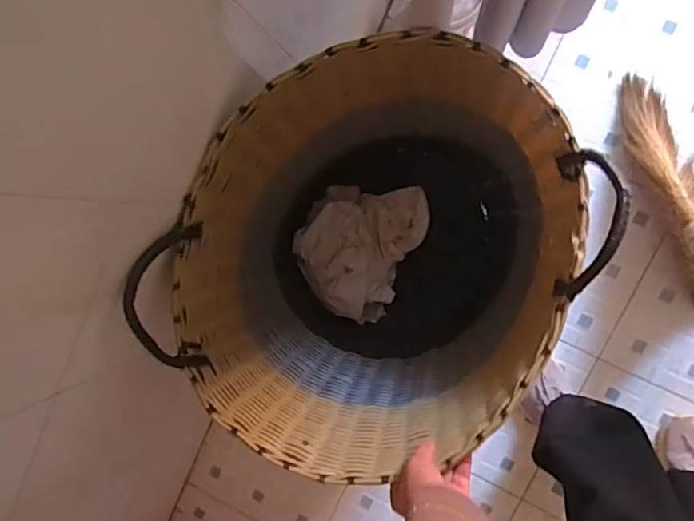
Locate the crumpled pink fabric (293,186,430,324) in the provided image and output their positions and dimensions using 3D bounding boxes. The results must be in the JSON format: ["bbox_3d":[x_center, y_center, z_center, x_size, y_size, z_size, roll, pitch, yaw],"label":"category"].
[{"bbox_3d":[0.020,-0.027,0.925,0.189,0.086,0.241,27,99,7],"label":"crumpled pink fabric"}]

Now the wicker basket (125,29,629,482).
[{"bbox_3d":[0.045,-0.016,0.752,0.401,0.478,0.449,38,100,0],"label":"wicker basket"}]

